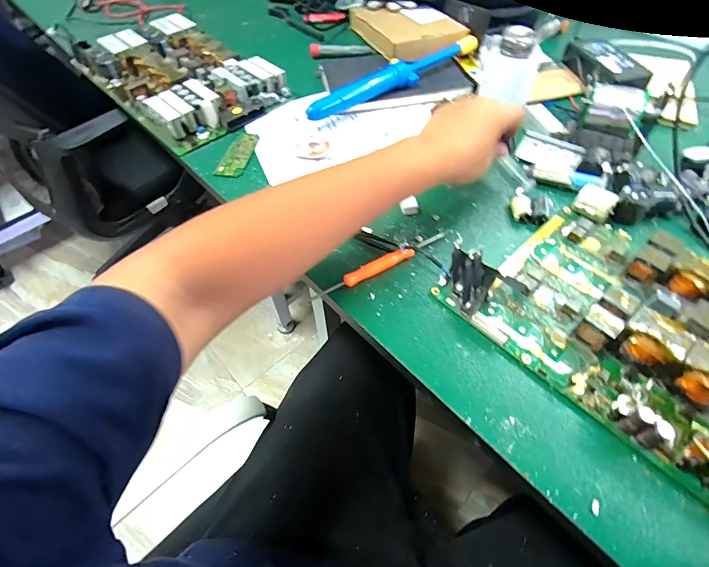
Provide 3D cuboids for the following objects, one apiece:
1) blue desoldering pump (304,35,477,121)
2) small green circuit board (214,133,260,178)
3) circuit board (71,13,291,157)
[{"bbox_3d":[0.064,-0.300,0.564,0.307,0.035,0.035,-33,60,-17],"label":"blue desoldering pump"},{"bbox_3d":[-0.149,-0.168,0.500,0.033,0.008,0.086,8,57,10],"label":"small green circuit board"},{"bbox_3d":[-0.278,-0.330,0.604,0.195,0.043,0.342,-39,62,-23],"label":"circuit board"}]

